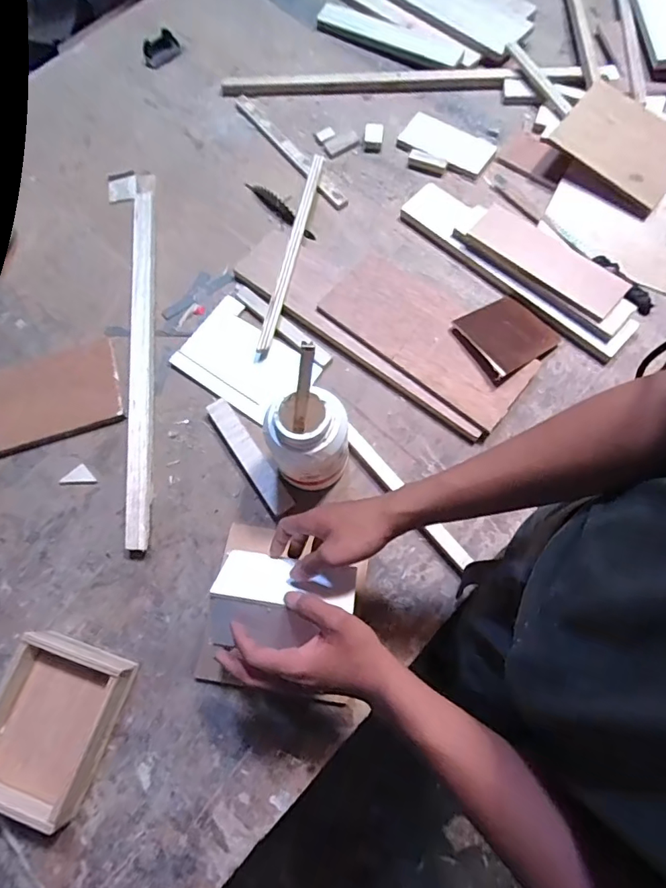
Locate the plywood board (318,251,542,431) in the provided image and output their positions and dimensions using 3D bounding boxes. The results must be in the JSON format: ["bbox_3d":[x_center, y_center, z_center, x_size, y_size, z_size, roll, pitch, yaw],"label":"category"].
[{"bbox_3d":[0.134,-0.162,0.685,0.308,0.017,0.136,38,75,13],"label":"plywood board"}]

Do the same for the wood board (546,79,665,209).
[{"bbox_3d":[0.472,-0.495,0.765,0.203,0.019,0.183,40,70,8],"label":"wood board"}]

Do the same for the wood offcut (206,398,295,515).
[{"bbox_3d":[-0.115,0.014,0.648,0.029,0.026,0.186,-34,73,-9],"label":"wood offcut"}]

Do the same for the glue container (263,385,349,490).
[{"bbox_3d":[-0.029,0.003,0.577,0.094,0.166,0.081,-1,71,3],"label":"glue container"}]

